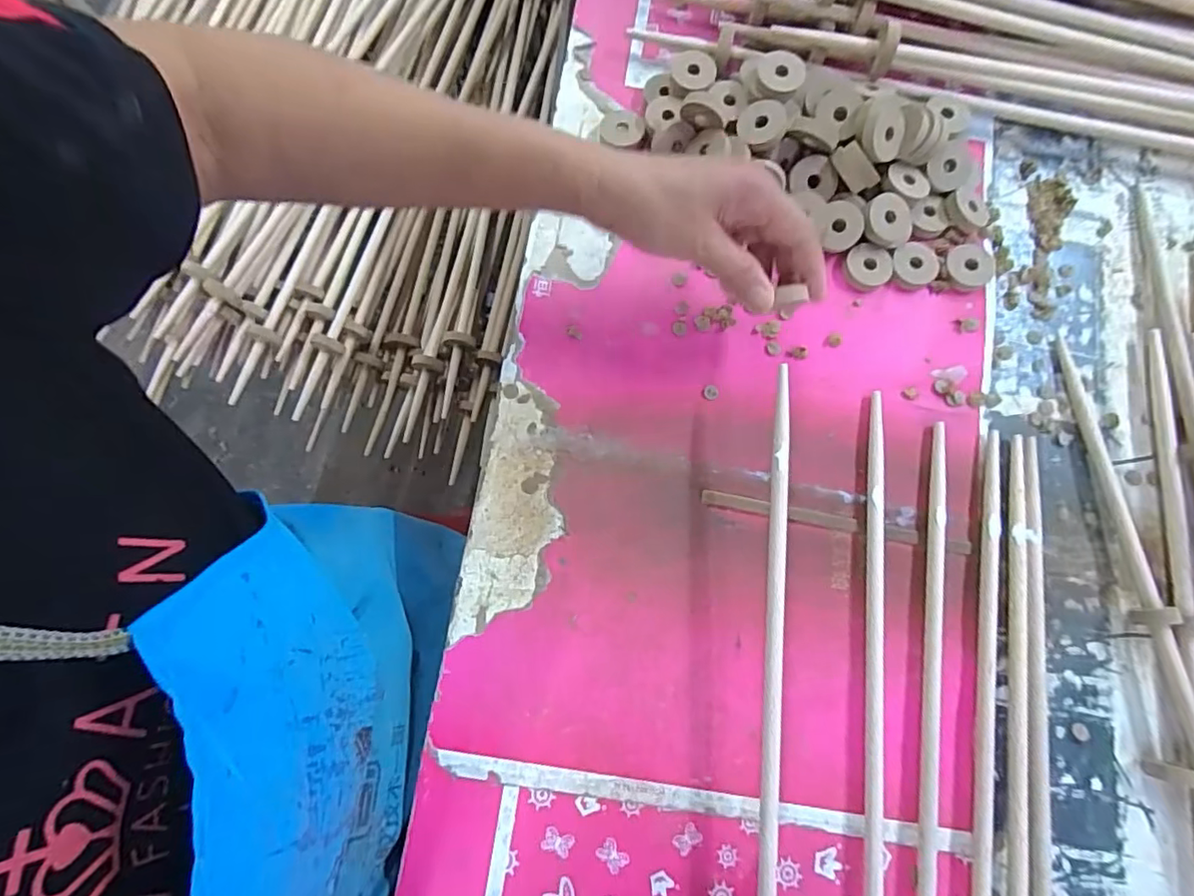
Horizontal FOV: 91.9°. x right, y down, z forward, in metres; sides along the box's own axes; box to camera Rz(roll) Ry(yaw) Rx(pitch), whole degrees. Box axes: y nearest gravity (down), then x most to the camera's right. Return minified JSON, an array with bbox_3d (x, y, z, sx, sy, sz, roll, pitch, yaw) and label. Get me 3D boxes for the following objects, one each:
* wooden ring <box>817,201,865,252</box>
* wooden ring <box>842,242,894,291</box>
[{"bbox_3d":[0.181,-0.165,0.429,0.033,0.009,0.037,37,101,-9],"label":"wooden ring"},{"bbox_3d":[0.206,-0.137,0.437,0.035,0.012,0.034,0,78,-1],"label":"wooden ring"}]

